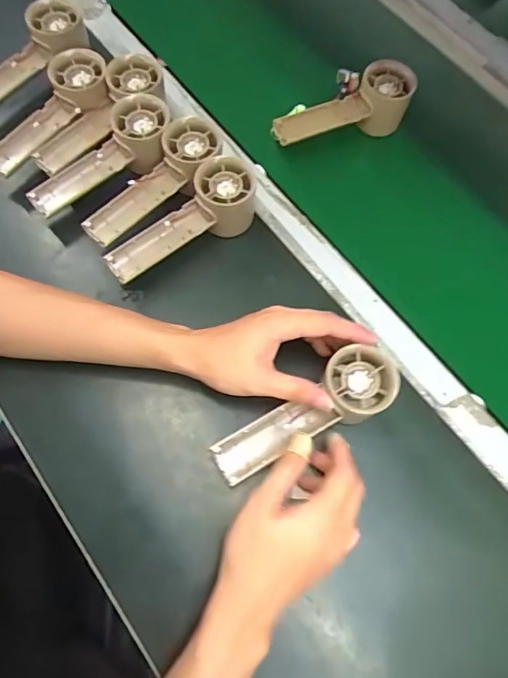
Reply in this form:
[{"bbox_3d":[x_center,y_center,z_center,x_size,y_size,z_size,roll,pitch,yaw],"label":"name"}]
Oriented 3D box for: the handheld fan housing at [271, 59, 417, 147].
[{"bbox_3d":[0.098,-0.246,0.504,0.155,0.055,0.054,-21,69,-9],"label":"handheld fan housing"}]

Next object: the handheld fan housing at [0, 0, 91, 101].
[{"bbox_3d":[-0.247,-0.302,0.496,0.048,0.032,0.158,42,85,15],"label":"handheld fan housing"}]

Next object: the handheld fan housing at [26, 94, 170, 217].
[{"bbox_3d":[-0.150,-0.177,0.454,0.156,0.034,0.067,-37,72,2],"label":"handheld fan housing"}]

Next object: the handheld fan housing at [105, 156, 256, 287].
[{"bbox_3d":[-0.062,-0.103,0.437,0.156,0.059,0.054,-40,73,-15],"label":"handheld fan housing"}]

